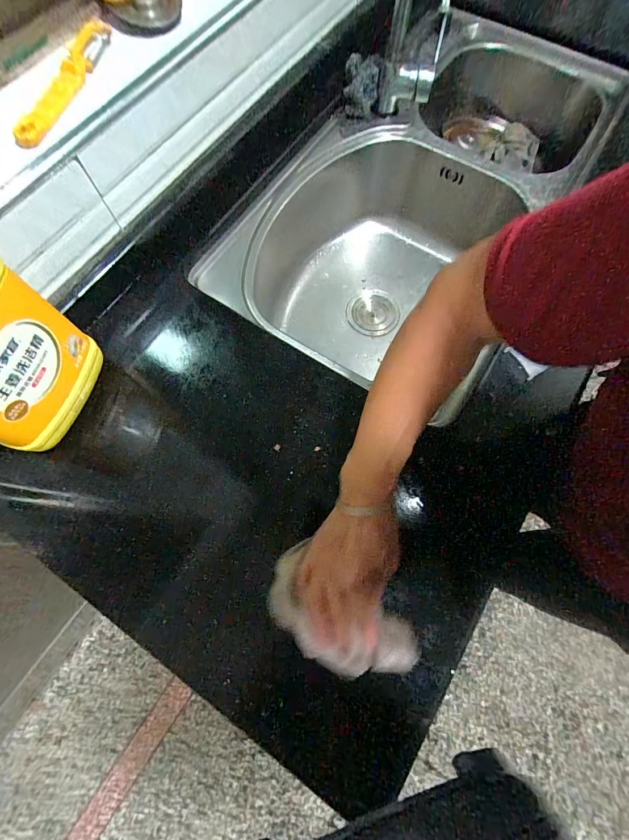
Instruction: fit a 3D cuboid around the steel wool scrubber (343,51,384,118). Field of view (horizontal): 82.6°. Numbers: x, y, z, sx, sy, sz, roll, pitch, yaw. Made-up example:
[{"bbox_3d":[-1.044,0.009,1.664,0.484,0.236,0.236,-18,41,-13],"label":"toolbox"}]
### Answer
[{"bbox_3d":[0.084,-0.590,0.630,0.062,0.072,0.051,8,70,3],"label":"steel wool scrubber"}]

